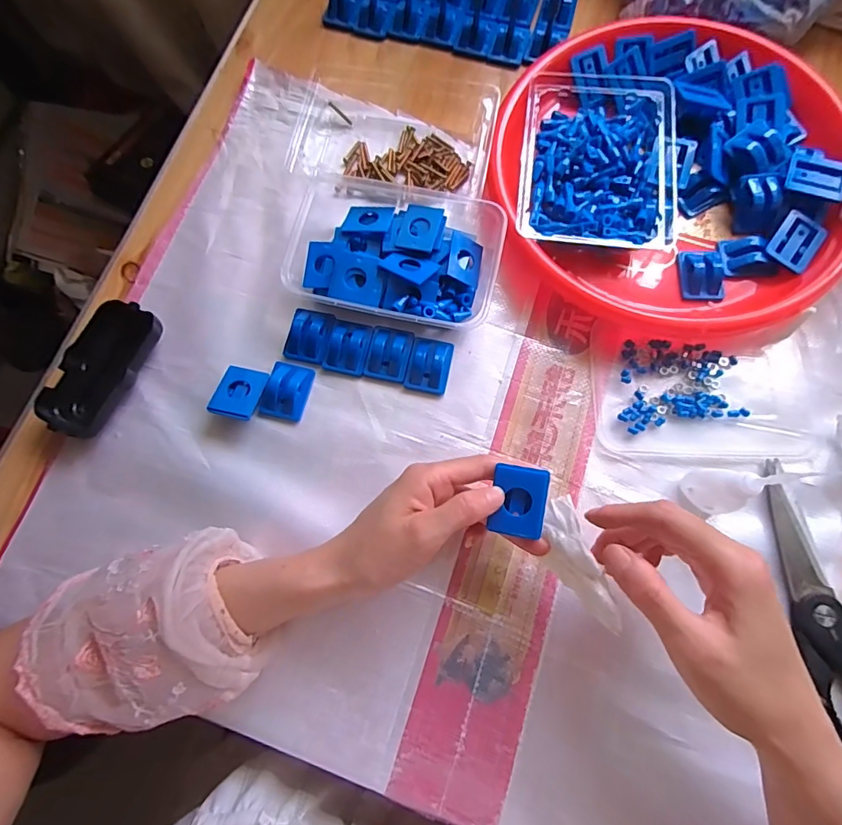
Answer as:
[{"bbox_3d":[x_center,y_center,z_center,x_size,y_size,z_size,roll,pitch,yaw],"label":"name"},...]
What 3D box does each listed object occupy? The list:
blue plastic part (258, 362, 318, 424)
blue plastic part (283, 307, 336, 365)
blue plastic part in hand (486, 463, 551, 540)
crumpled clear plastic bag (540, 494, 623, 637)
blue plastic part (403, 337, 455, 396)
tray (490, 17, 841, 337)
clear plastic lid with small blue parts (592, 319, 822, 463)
[{"bbox_3d":[-0.108,-0.018,0.374,0.033,0.013,0.047,12,76,5],"label":"blue plastic part"},{"bbox_3d":[-0.091,-0.065,0.382,0.036,0.011,0.045,13,76,5],"label":"blue plastic part"},{"bbox_3d":[0.064,0.055,0.299,0.031,0.012,0.040,10,90,10],"label":"blue plastic part in hand"},{"bbox_3d":[0.097,0.096,0.289,0.025,0.022,0.083,-21,75,-4],"label":"crumpled clear plastic bag"},{"bbox_3d":[0.007,-0.039,0.378,0.033,0.015,0.044,13,76,5],"label":"blue plastic part"},{"bbox_3d":[0.206,-0.205,0.397,0.275,0.040,0.269,0,75,2],"label":"tray"},{"bbox_3d":[0.221,-0.017,0.364,0.166,0.007,0.104,3,75,3],"label":"clear plastic lid with small blue parts"}]

